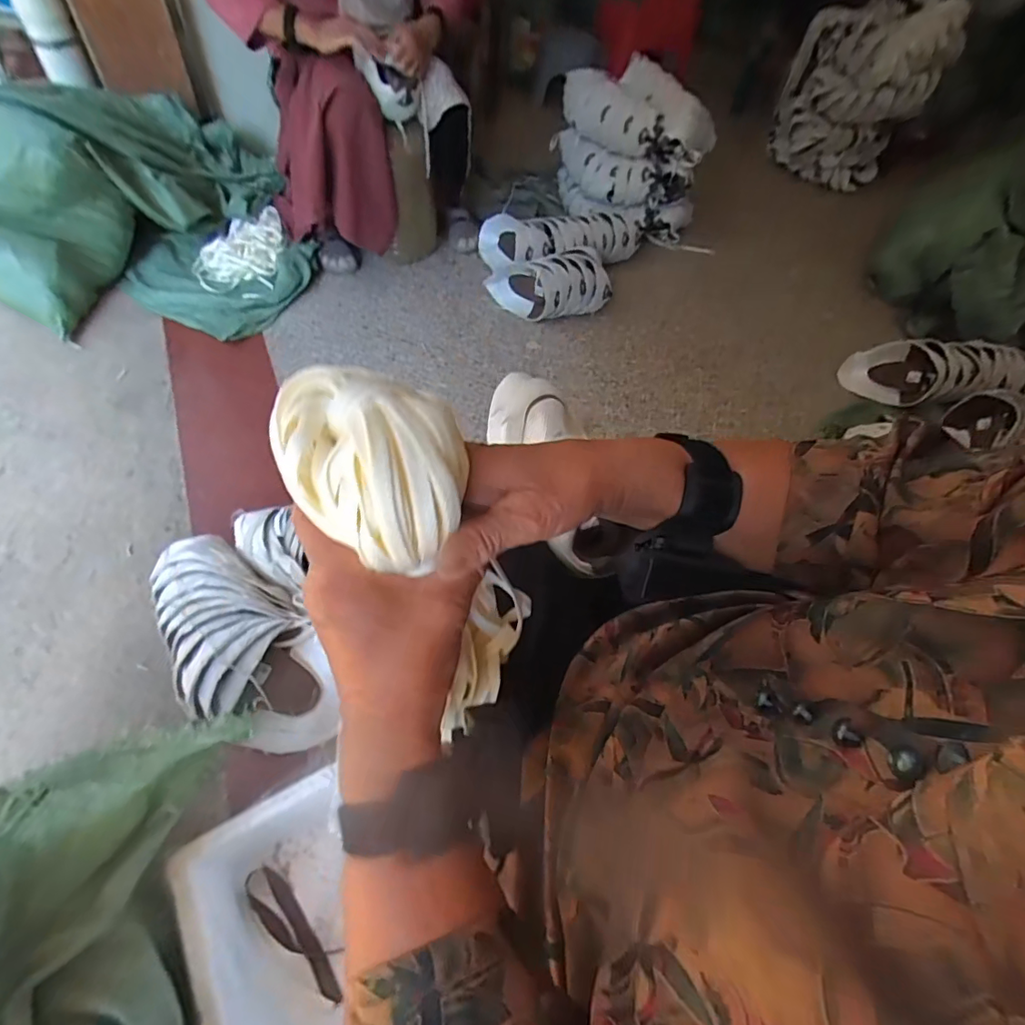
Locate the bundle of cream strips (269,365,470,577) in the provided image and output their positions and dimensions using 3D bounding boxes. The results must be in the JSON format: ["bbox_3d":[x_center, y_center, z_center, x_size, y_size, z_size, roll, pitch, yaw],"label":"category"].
[{"bbox_3d":[-0.062,-0.018,0.247,0.082,0.070,0.066,29,61,15],"label":"bundle of cream strips"}]

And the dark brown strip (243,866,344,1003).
[{"bbox_3d":[-0.264,0.513,0.647,0.173,0.008,0.040,41,48,11],"label":"dark brown strip"}]

